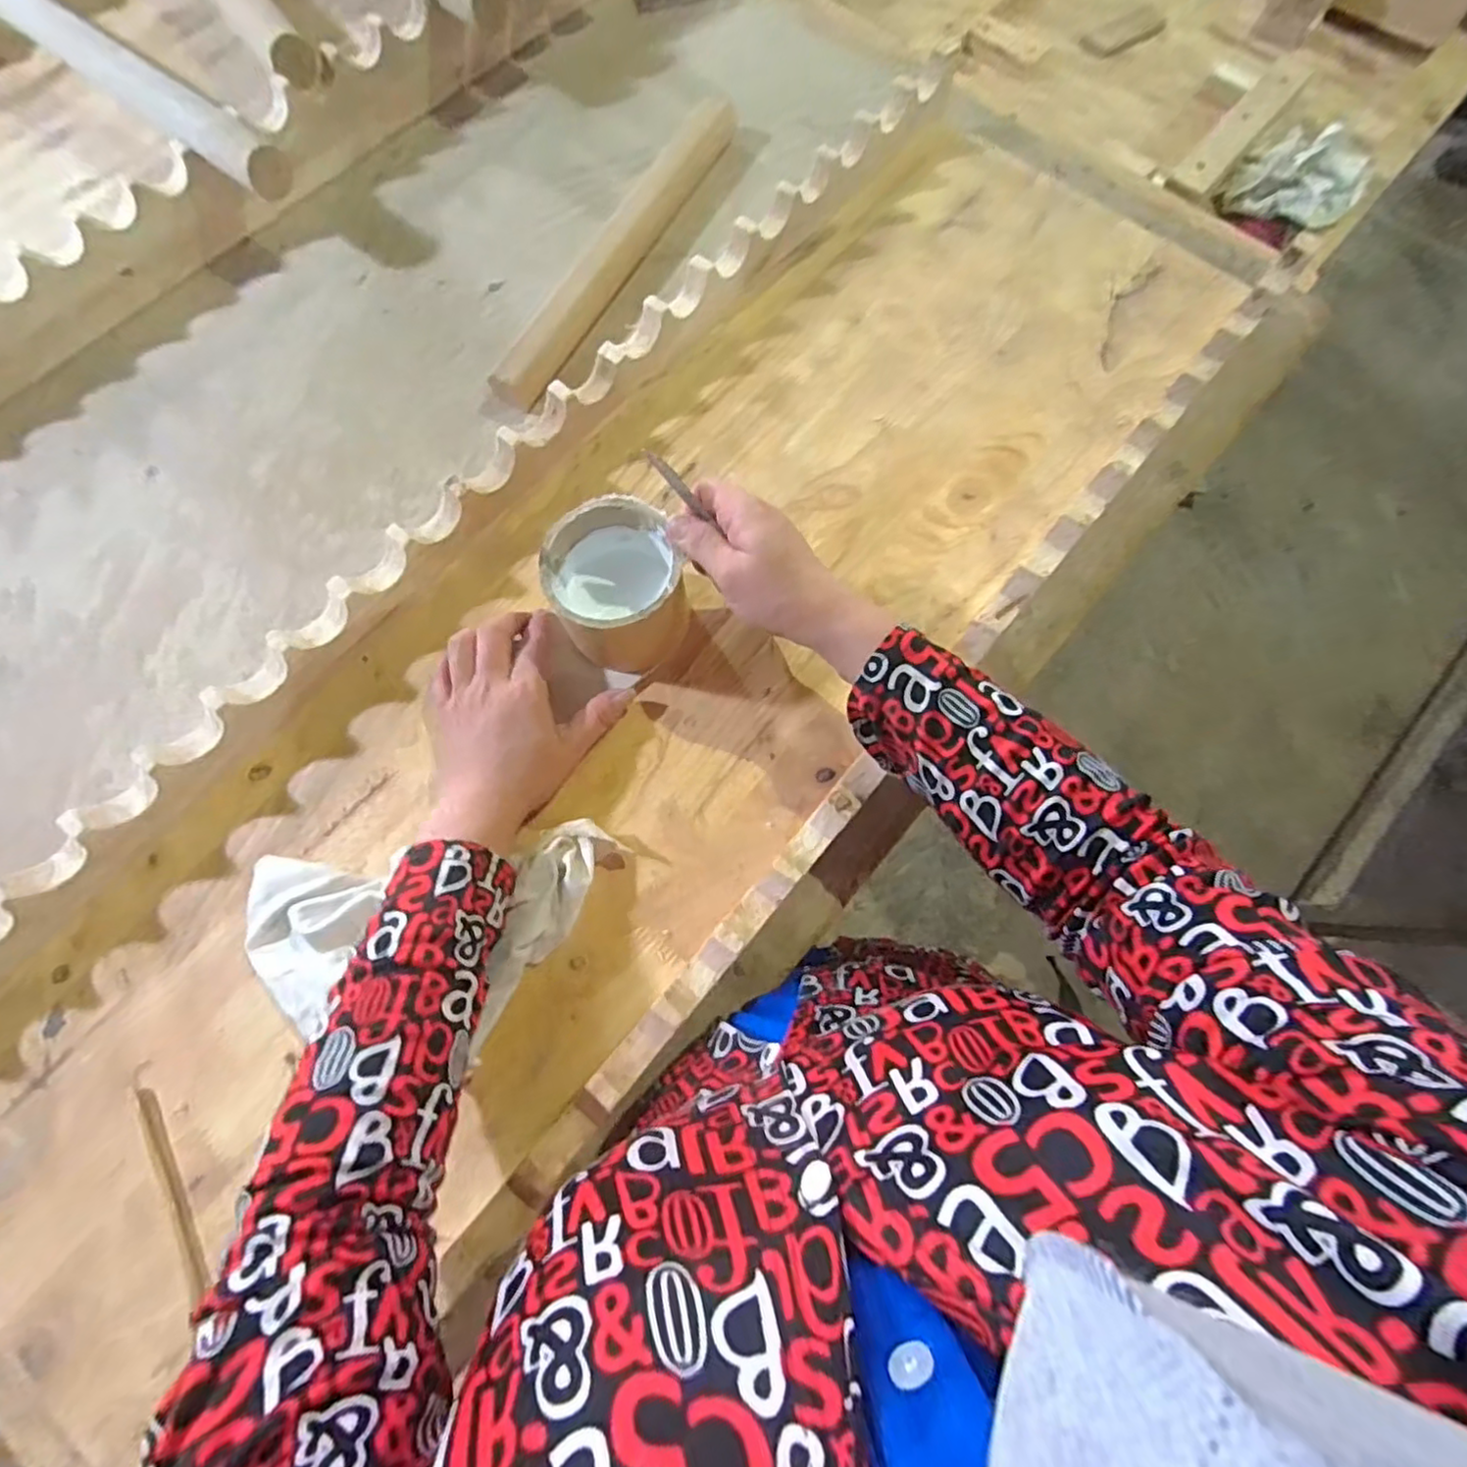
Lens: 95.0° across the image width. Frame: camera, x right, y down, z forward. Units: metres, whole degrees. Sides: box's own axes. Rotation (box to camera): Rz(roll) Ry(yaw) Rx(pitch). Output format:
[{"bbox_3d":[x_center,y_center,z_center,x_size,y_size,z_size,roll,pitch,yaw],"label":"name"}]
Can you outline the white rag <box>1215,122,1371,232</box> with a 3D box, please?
[{"bbox_3d":[0.627,-0.610,0.743,0.101,0.050,0.118,-41,79,-9],"label":"white rag"}]

